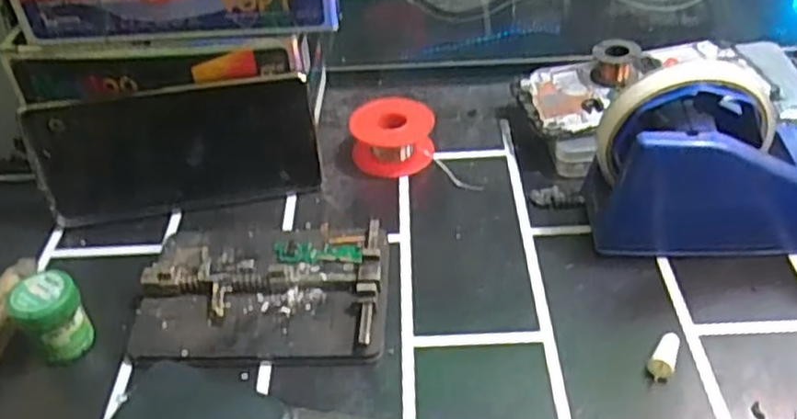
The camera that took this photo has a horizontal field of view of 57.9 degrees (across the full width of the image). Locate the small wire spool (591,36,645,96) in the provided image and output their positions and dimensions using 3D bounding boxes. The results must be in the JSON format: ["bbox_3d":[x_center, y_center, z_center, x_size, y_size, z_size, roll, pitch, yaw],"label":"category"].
[{"bbox_3d":[0.145,-0.097,0.477,0.029,0.024,0.027,-5,42,-2],"label":"small wire spool"}]

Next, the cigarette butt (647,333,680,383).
[{"bbox_3d":[0.128,0.071,0.344,0.011,0.010,0.026,21,47,25],"label":"cigarette butt"}]

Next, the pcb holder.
[{"bbox_3d":[-0.071,0.038,0.384,0.128,0.015,0.093,-3,42,1],"label":"pcb holder"}]

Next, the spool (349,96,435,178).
[{"bbox_3d":[-0.004,-0.047,0.470,0.052,0.027,0.052,-2,42,2],"label":"spool"}]

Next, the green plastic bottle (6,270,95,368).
[{"bbox_3d":[-0.172,0.053,0.361,0.028,0.039,0.025,-33,50,-29],"label":"green plastic bottle"}]

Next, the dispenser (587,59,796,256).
[{"bbox_3d":[0.184,-0.026,0.378,0.156,0.093,0.056,-4,42,0],"label":"dispenser"}]

